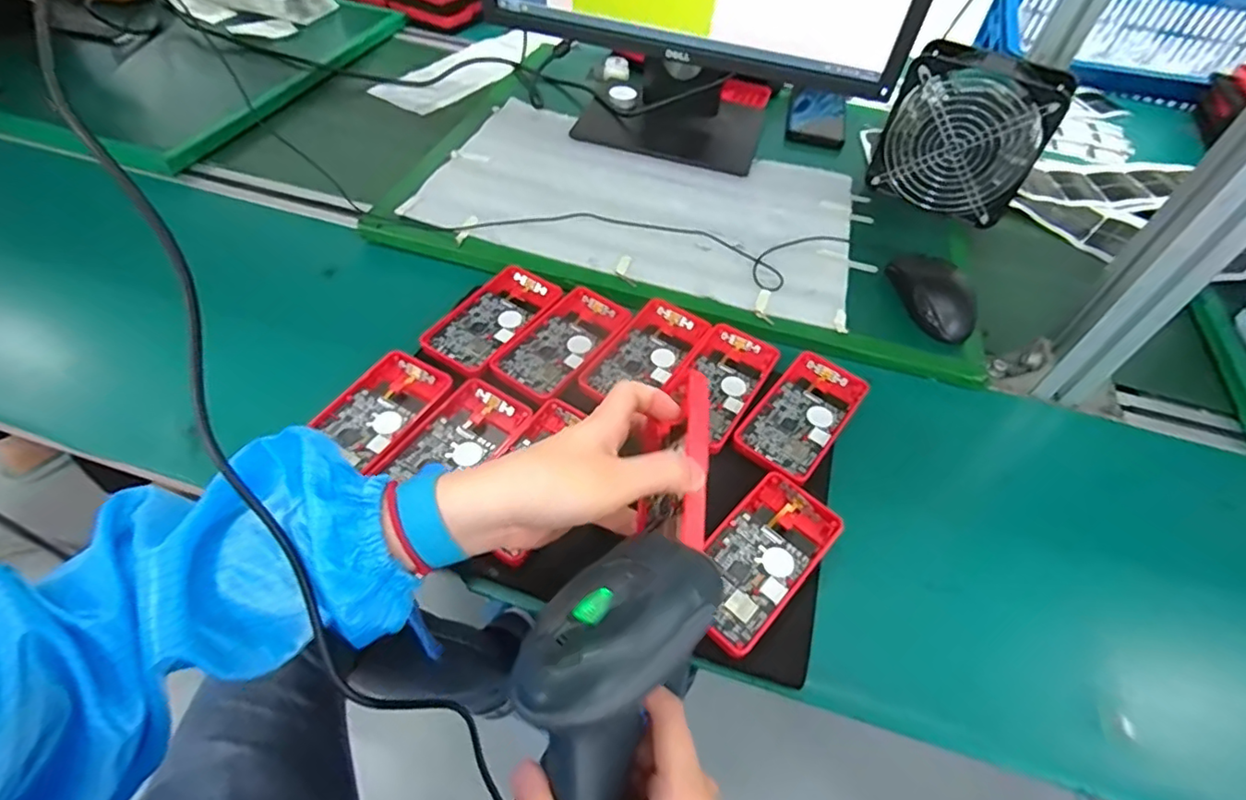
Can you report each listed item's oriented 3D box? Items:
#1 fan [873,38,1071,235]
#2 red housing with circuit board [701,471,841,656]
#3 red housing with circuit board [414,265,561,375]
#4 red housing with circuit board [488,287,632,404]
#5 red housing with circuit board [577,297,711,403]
[{"bbox_3d":[0.350,-0.272,0.610,0.148,0.150,0.061,26,32,14],"label":"fan"},{"bbox_3d":[0.089,0.101,0.384,0.061,0.012,0.121,38,60,23],"label":"red housing with circuit board"},{"bbox_3d":[-0.110,-0.071,0.508,0.062,0.017,0.129,26,56,17],"label":"red housing with circuit board"},{"bbox_3d":[-0.049,-0.049,0.495,0.063,0.014,0.126,29,57,18],"label":"red housing with circuit board"},{"bbox_3d":[0.021,-0.039,0.491,0.062,0.011,0.128,28,57,18],"label":"red housing with circuit board"}]

